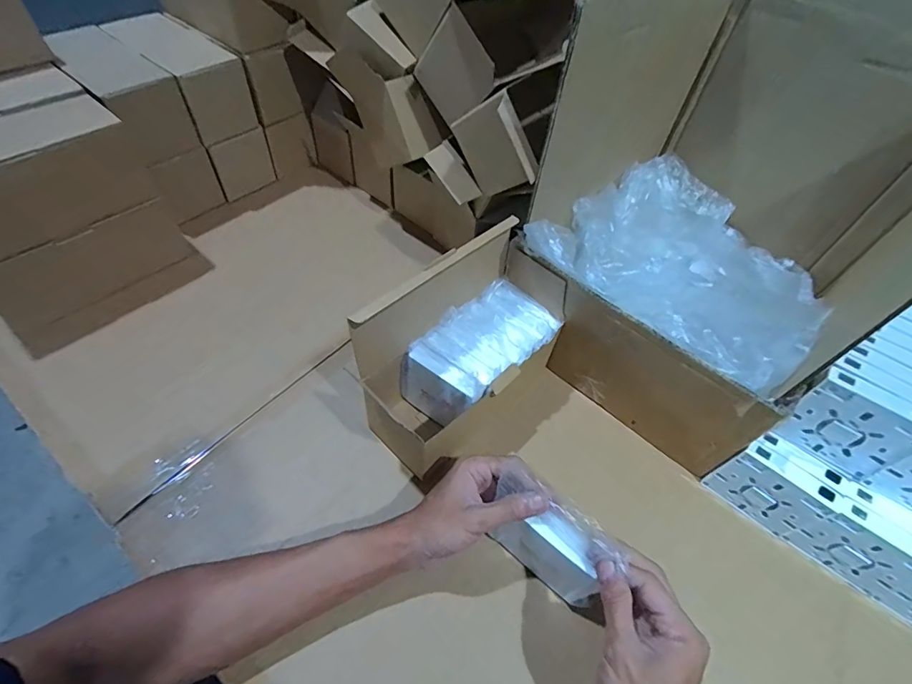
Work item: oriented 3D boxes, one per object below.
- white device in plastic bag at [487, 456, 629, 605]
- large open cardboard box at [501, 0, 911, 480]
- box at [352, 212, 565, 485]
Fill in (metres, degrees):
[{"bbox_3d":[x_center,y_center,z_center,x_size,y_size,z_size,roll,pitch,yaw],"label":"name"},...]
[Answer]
[{"bbox_3d":[0.081,0.172,0.388,0.110,0.101,0.032,36,57,23],"label":"white device in plastic bag"},{"bbox_3d":[0.283,-0.120,0.480,0.325,0.380,0.296,-35,61,-28],"label":"large open cardboard box"},{"bbox_3d":[0.012,0.012,0.467,0.220,0.186,0.102,-36,62,-28],"label":"box"}]

